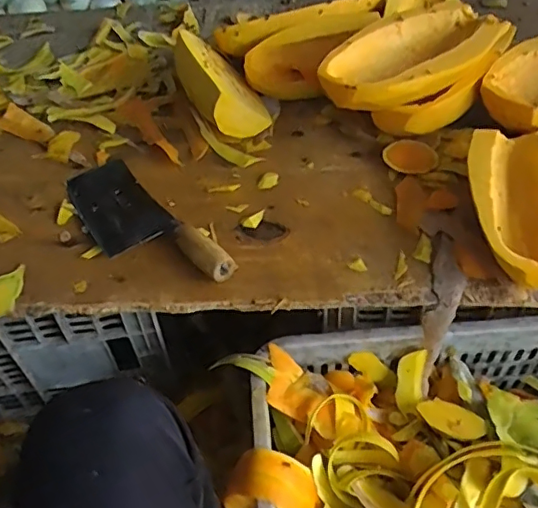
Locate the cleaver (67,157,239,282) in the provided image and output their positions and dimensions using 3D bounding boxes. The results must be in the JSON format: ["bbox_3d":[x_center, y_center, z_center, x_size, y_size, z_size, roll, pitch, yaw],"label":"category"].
[{"bbox_3d":[-0.143,-0.037,0.594,0.085,0.037,0.245,-33,54,-22],"label":"cleaver"}]

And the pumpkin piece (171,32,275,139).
[{"bbox_3d":[-0.063,-0.217,0.705,0.085,0.092,0.165,-18,50,-11],"label":"pumpkin piece"}]

